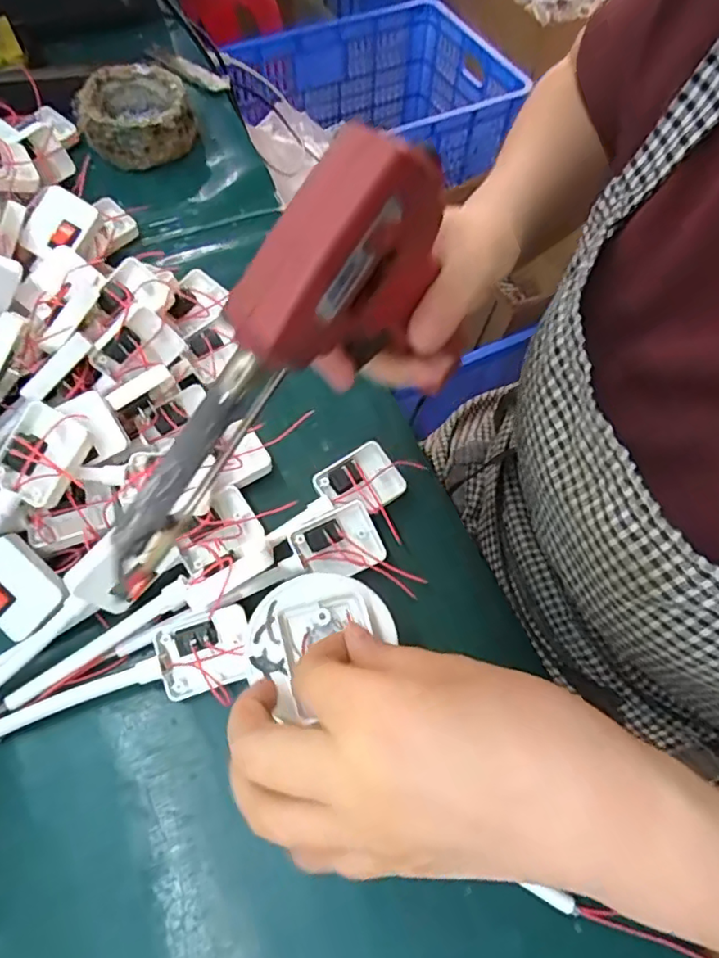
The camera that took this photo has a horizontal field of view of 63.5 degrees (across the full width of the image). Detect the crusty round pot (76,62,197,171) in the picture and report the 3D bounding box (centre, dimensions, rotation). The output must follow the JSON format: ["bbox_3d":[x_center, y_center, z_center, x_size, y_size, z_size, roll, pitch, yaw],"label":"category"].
[{"bbox_3d":[-0.187,-0.308,0.488,0.087,0.041,0.082,1,62,-2],"label":"crusty round pot"}]

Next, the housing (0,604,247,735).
[{"bbox_3d":[-0.129,0.106,0.292,0.149,0.020,0.036,-18,64,-12],"label":"housing"}]

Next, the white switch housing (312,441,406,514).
[{"bbox_3d":[0.001,0.001,0.349,0.047,0.011,0.036,-31,68,-17],"label":"white switch housing"}]

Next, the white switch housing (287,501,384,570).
[{"bbox_3d":[-0.013,0.036,0.329,0.047,0.011,0.037,-22,65,-13],"label":"white switch housing"}]

